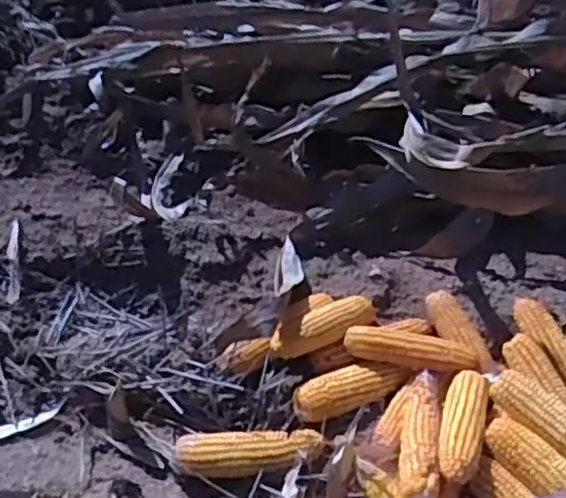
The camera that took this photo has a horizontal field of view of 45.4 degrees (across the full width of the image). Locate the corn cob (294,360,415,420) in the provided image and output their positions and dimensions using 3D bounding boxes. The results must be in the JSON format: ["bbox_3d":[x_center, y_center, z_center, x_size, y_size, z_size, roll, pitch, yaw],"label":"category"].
[{"bbox_3d":[0.092,0.182,0.897,0.153,0.042,0.055,-14,39,-20],"label":"corn cob"}]

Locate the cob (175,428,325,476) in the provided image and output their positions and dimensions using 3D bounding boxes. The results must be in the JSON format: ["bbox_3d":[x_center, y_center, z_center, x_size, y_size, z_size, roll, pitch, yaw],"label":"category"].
[{"bbox_3d":[-0.045,0.257,0.848,0.184,0.051,0.050,4,36,3],"label":"cob"}]

